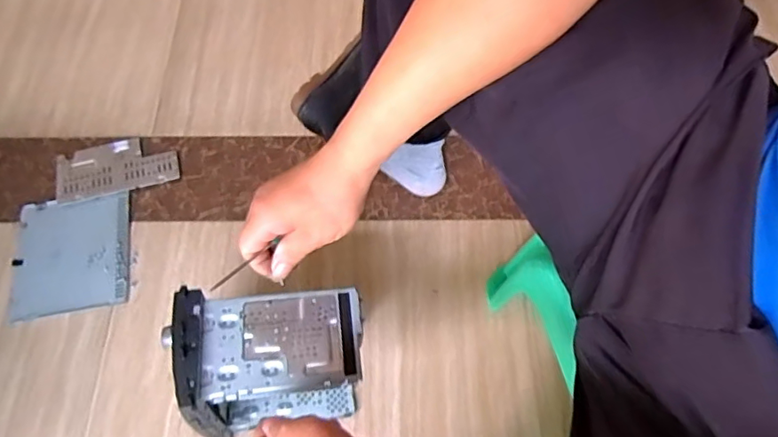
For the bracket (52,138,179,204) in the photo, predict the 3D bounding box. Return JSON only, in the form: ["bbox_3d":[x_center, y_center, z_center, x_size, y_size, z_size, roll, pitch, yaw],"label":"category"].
[{"bbox_3d":[-0.420,-0.081,0.845,0.175,0.013,0.098,-16,63,-8],"label":"bracket"}]

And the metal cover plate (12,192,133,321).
[{"bbox_3d":[-0.453,0.048,0.780,0.155,0.010,0.175,-9,63,-5],"label":"metal cover plate"}]

